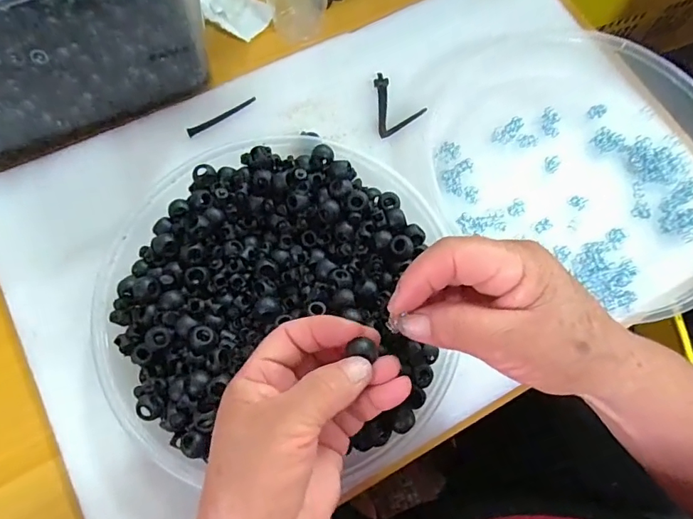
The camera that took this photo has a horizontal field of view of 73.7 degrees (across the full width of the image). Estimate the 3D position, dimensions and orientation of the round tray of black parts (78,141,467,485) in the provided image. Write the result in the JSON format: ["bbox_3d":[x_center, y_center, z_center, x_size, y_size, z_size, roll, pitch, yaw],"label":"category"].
[{"bbox_3d":[-0.048,0.010,0.318,0.221,0.050,0.223,0,73,-1],"label":"round tray of black parts"}]

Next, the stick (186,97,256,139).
[{"bbox_3d":[-0.102,-0.118,0.381,0.062,0.005,0.007,-34,76,-11],"label":"stick"}]

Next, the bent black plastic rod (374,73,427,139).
[{"bbox_3d":[0.034,-0.130,0.384,0.044,0.004,0.050,-36,77,-11],"label":"bent black plastic rod"}]

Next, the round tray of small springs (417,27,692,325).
[{"bbox_3d":[0.191,-0.092,0.370,0.244,0.029,0.225,0,73,-1],"label":"round tray of small springs"}]

